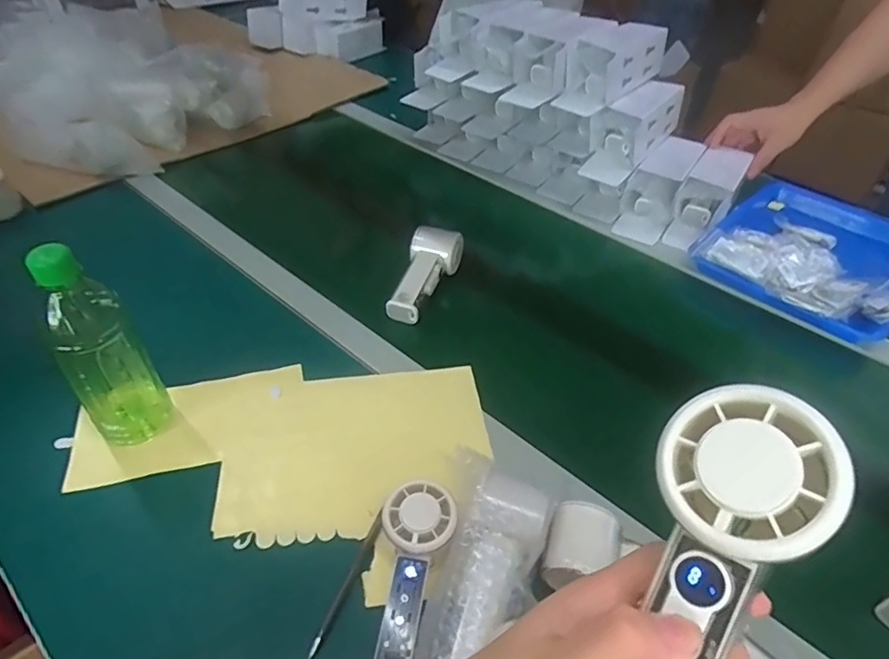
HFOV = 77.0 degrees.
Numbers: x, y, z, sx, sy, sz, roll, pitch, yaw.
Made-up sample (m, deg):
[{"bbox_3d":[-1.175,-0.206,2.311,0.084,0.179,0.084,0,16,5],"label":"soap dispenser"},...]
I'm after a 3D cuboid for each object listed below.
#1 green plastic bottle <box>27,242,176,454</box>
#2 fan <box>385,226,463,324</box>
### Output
[{"bbox_3d":[-0.297,0.018,0.486,0.065,0.204,0.061,-28,52,-31],"label":"green plastic bottle"},{"bbox_3d":[-0.030,-0.073,0.716,0.064,0.046,0.155,19,57,14],"label":"fan"}]

